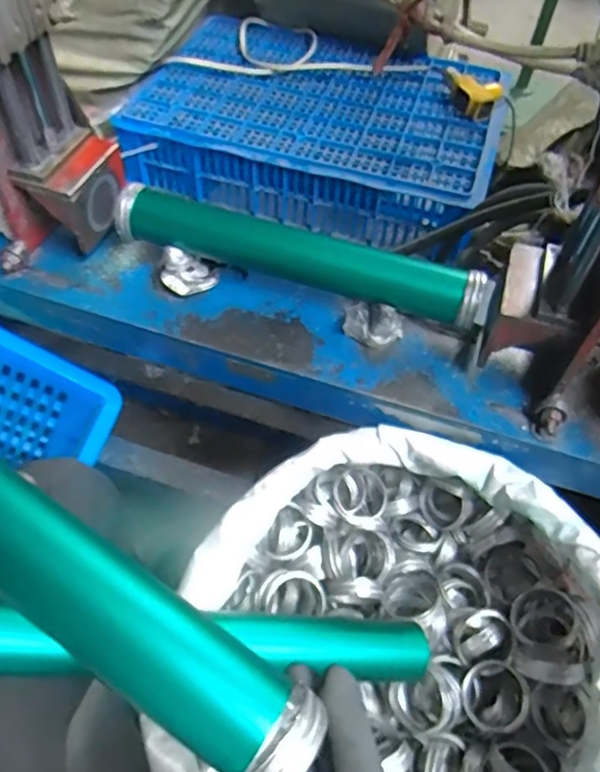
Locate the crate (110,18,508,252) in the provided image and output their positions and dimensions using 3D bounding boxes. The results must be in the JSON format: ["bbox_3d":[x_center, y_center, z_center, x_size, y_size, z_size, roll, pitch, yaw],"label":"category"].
[{"bbox_3d":[0.033,-0.468,1.126,0.625,0.154,0.434,16,55,9],"label":"crate"}]

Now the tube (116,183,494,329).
[{"bbox_3d":[-0.004,-0.127,0.592,0.365,0.051,0.043,17,55,9],"label":"tube"}]

